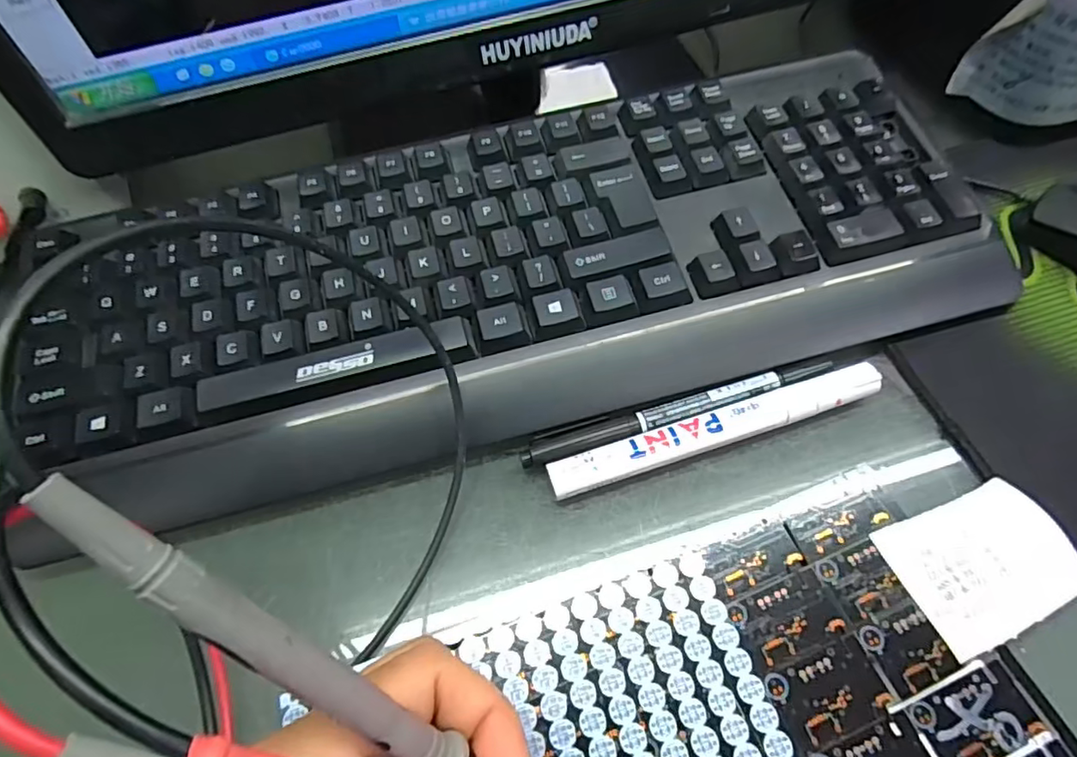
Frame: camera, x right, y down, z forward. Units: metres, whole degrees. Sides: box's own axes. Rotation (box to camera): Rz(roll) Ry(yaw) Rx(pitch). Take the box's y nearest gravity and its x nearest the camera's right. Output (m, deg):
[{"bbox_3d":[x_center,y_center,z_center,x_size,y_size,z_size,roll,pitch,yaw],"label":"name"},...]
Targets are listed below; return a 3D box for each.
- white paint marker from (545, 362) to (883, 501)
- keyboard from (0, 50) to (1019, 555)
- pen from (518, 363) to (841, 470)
[{"bbox_3d":[0.073,0.023,0.241,0.141,0.015,0.015,-17,60,-6],"label":"white paint marker"},{"bbox_3d":[-0.012,-0.050,0.272,0.418,0.043,0.150,-15,60,-5],"label":"keyboard"},{"bbox_3d":[0.060,0.015,0.250,0.136,0.011,0.013,-15,60,-6],"label":"pen"}]

